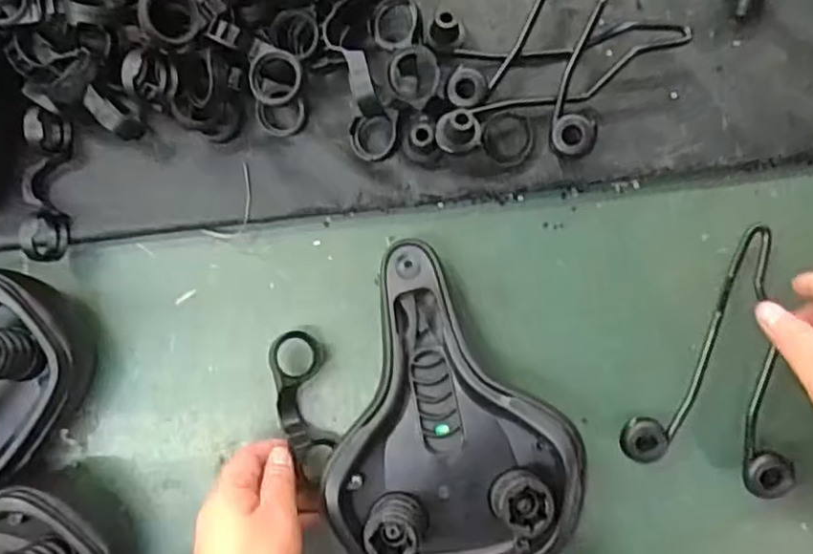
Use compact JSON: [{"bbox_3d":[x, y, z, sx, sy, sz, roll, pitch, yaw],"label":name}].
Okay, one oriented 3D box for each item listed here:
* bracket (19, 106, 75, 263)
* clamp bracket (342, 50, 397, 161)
[{"bbox_3d":[-0.299,-0.074,0.566,0.033,0.050,0.119,3,87,5],"label":"bracket"},{"bbox_3d":[-0.029,-0.130,0.524,0.038,0.026,0.083,-7,132,6],"label":"clamp bracket"}]

